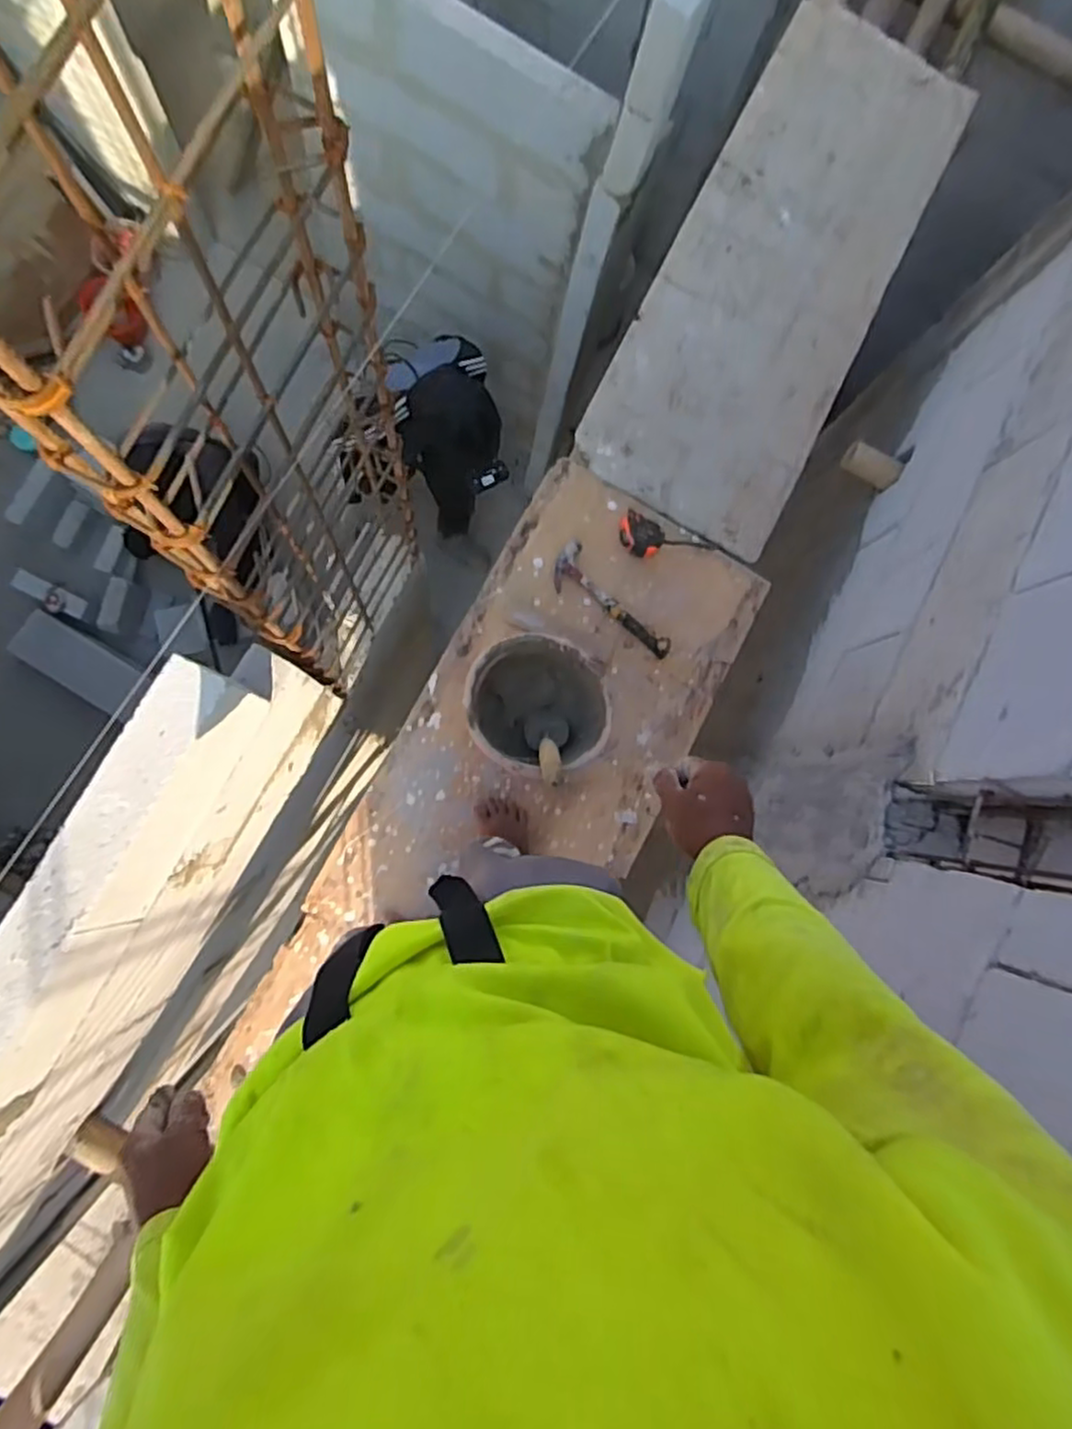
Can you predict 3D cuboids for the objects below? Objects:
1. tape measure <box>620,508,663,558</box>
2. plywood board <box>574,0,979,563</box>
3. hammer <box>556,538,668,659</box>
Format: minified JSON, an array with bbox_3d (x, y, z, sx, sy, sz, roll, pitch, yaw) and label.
[{"bbox_3d":[0.193,-0.330,1.323,0.085,0.033,0.068,26,82,-3],"label":"tape measure"},{"bbox_3d":[0.517,-0.924,1.472,0.438,0.031,1.169,27,82,-3],"label":"plywood board"},{"bbox_3d":[0.130,-0.193,1.312,0.086,0.028,0.266,-42,90,-9],"label":"hammer"}]

